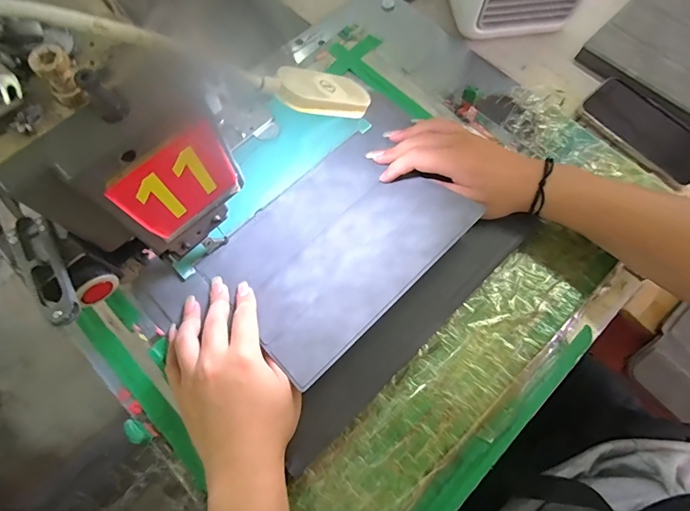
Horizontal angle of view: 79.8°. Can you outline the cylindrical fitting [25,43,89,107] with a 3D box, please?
[{"bbox_3d":[-0.137,-0.085,0.201,0.016,0.025,0.017,-38,73,-11],"label":"cylindrical fitting"}]

